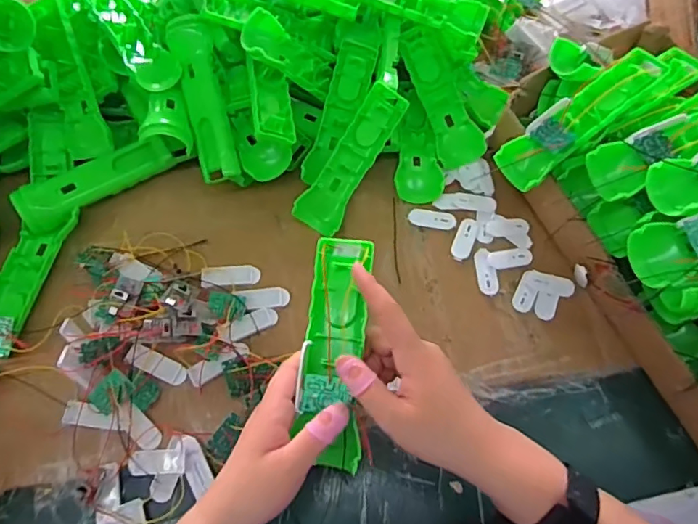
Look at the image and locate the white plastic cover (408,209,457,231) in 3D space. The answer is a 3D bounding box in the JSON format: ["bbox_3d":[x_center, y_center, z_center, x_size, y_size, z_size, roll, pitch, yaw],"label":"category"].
[{"bbox_3d":[0.089,-0.046,0.564,0.050,0.004,0.021,12,64,5],"label":"white plastic cover"}]

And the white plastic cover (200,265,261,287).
[{"bbox_3d":[-0.121,0.014,0.538,0.058,0.004,0.022,-5,64,-3],"label":"white plastic cover"}]

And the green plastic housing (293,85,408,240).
[{"bbox_3d":[0.003,-0.107,0.546,0.042,0.024,0.162,33,92,14],"label":"green plastic housing"}]

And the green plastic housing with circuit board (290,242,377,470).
[{"bbox_3d":[-0.009,0.061,0.375,0.045,0.018,0.160,2,76,1],"label":"green plastic housing with circuit board"}]

